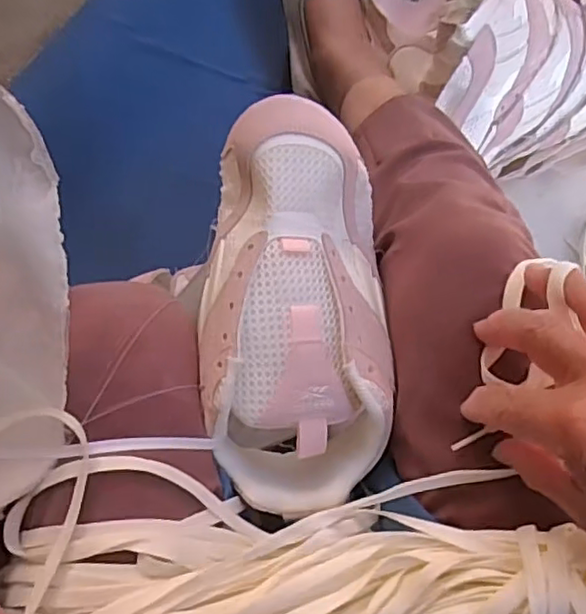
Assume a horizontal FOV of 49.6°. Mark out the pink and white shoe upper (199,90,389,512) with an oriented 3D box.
[{"bbox_3d":[0.004,-0.002,0.347,0.098,0.065,0.223,-1,82,0],"label":"pink and white shoe upper"}]

